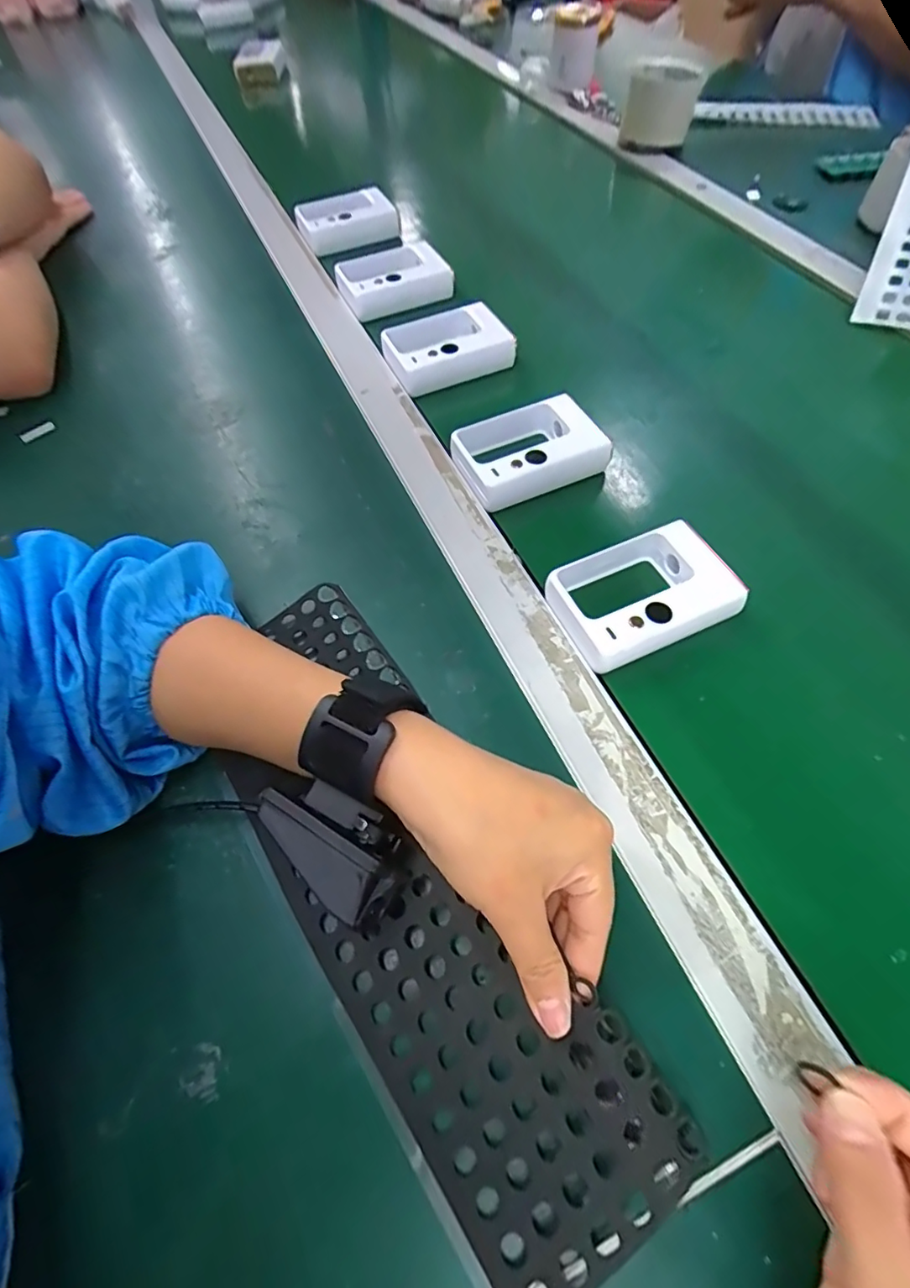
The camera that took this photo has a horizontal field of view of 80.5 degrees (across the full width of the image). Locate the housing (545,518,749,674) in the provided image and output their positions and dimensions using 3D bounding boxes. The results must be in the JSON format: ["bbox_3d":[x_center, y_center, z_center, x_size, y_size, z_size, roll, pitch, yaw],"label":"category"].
[{"bbox_3d":[0.106,-0.028,0.310,0.095,0.025,0.067,-23,63,-11],"label":"housing"}]

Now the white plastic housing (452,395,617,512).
[{"bbox_3d":[0.049,-0.140,0.377,0.093,0.026,0.070,-20,62,-10],"label":"white plastic housing"}]

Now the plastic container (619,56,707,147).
[{"bbox_3d":[0.232,-0.615,0.609,0.078,0.052,0.068,9,61,9],"label":"plastic container"}]

